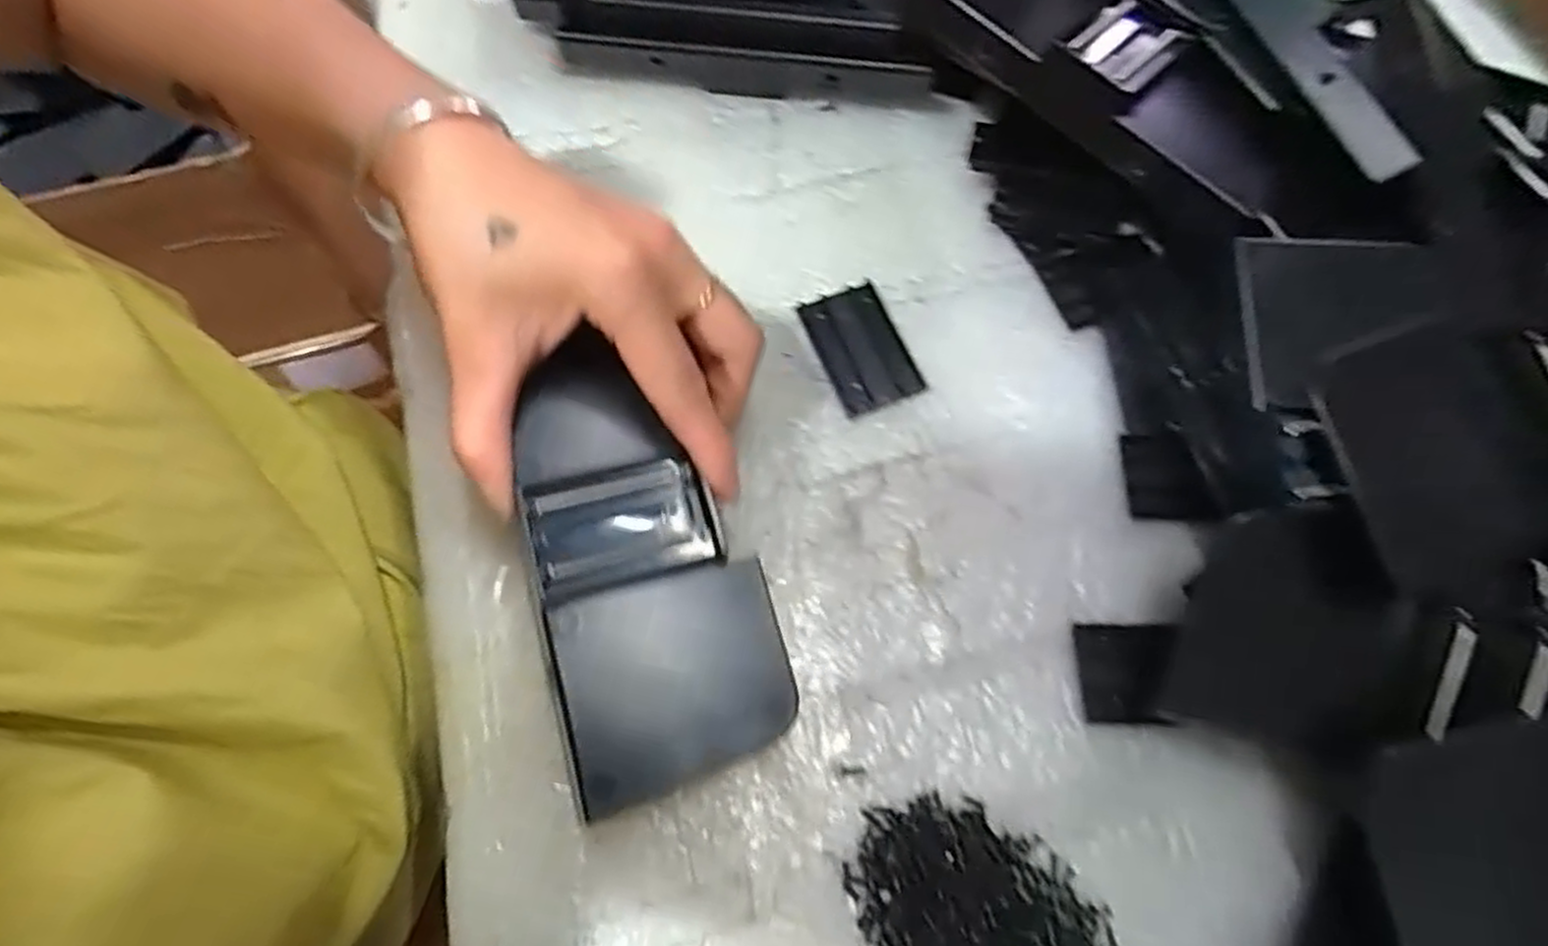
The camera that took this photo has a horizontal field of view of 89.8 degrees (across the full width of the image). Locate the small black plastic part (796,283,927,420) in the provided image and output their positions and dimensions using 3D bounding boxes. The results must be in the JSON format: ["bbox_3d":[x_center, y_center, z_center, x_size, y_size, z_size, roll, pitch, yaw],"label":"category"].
[{"bbox_3d":[0.036,-0.051,0.319,0.034,0.004,0.054,-21,70,-9],"label":"small black plastic part"}]

